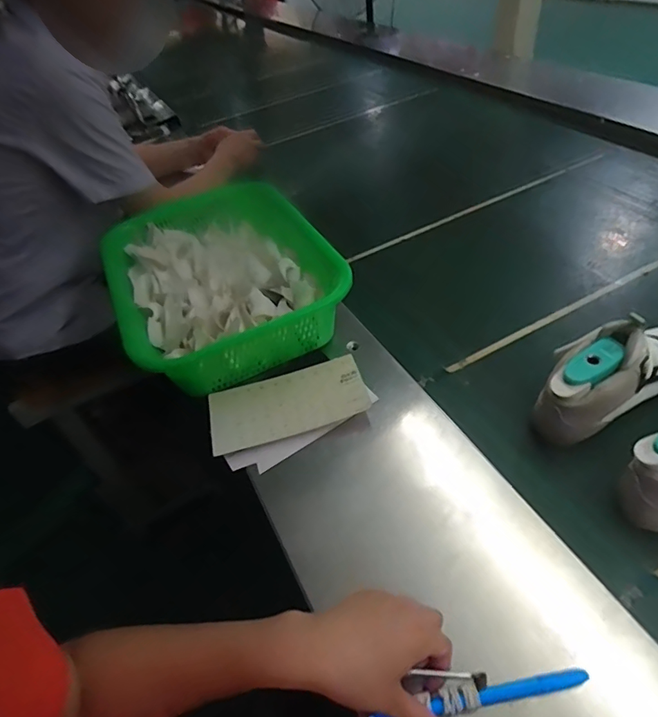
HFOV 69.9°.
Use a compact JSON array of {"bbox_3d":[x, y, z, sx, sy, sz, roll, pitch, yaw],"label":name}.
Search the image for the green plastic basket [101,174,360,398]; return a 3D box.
[{"bbox_3d":[-0.168,-0.124,0.727,0.303,0.108,0.404,-23,48,-14],"label":"green plastic basket"}]

